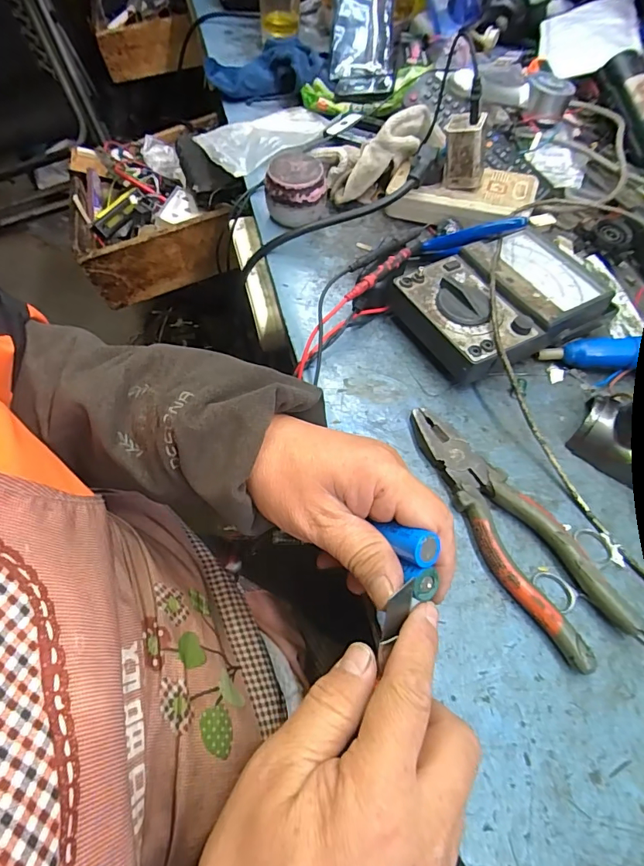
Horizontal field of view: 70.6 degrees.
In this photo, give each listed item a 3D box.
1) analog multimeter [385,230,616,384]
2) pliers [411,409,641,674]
[{"bbox_3d":[0.159,-0.117,0.402,0.182,0.043,0.117,-22,62,-17],"label":"analog multimeter"},{"bbox_3d":[0.125,0.059,0.316,0.056,0.018,0.189,-22,62,-17],"label":"pliers"}]

